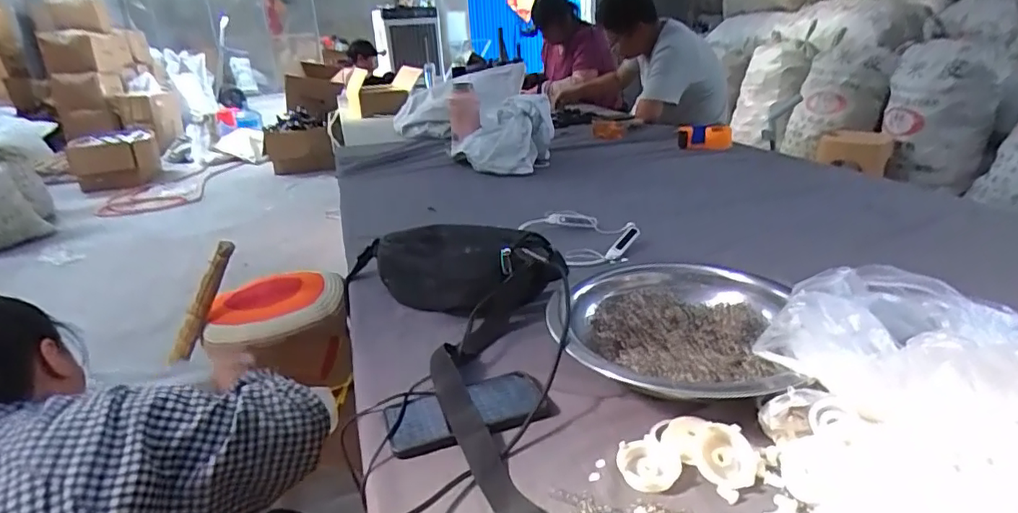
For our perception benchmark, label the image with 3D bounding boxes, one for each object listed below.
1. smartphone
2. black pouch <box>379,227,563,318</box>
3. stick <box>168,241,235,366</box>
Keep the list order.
[{"bbox_3d":[-0.043,0.160,0.591,0.166,0.017,0.082,-10,23,-15],"label":"smartphone"},{"bbox_3d":[-0.074,0.021,0.826,0.311,0.107,0.096,3,23,17],"label":"black pouch"},{"bbox_3d":[-0.667,0.097,1.233,0.040,0.293,0.044,22,8,-30],"label":"stick"}]

